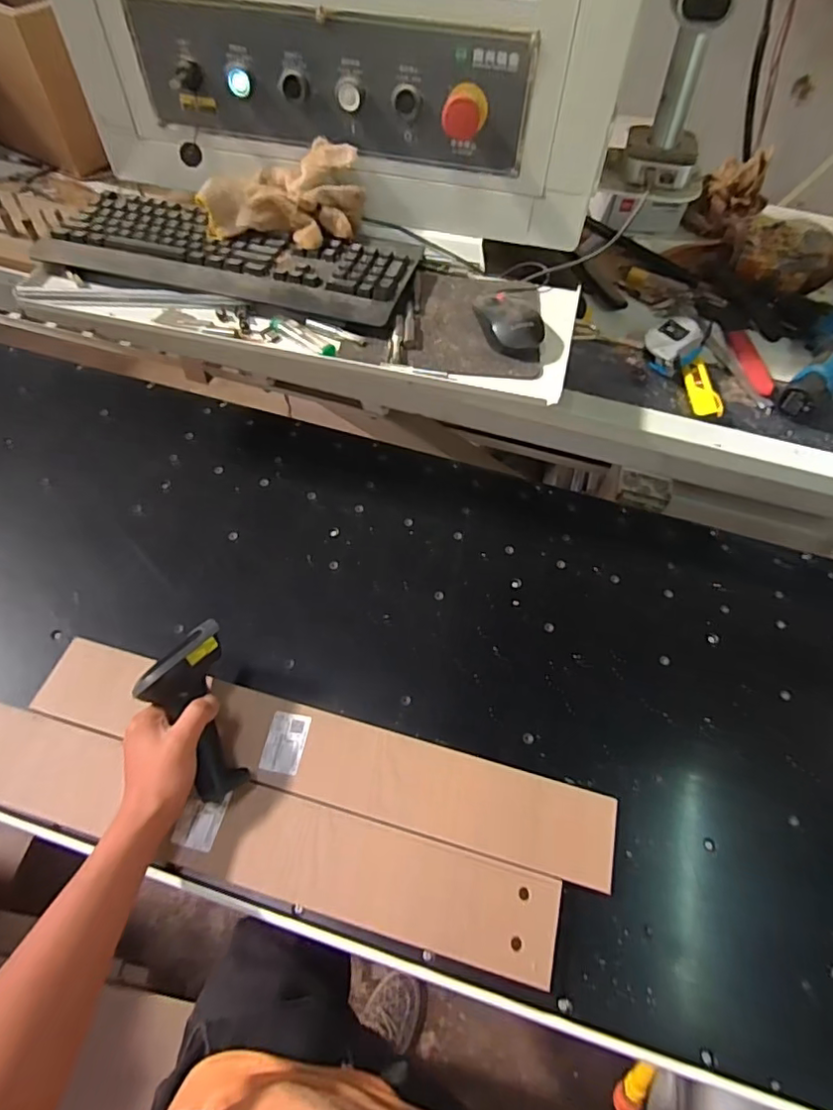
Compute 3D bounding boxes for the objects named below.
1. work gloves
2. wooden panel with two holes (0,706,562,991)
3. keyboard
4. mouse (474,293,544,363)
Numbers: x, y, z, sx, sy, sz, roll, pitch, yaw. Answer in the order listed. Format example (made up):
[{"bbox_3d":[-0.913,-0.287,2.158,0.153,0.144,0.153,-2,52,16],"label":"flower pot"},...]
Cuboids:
[{"bbox_3d":[-0.161,-0.435,0.675,0.187,0.075,0.099,6,60,3],"label":"work gloves"},{"bbox_3d":[-0.169,0.275,0.557,0.618,0.021,0.087,14,60,7],"label":"wooden panel with two holes"},{"bbox_3d":[-0.218,-0.371,0.685,0.437,0.023,0.157,12,60,6],"label":"keyboard"},{"bbox_3d":[0.105,-0.265,0.631,0.061,0.038,0.107,-8,60,-6],"label":"mouse"}]

